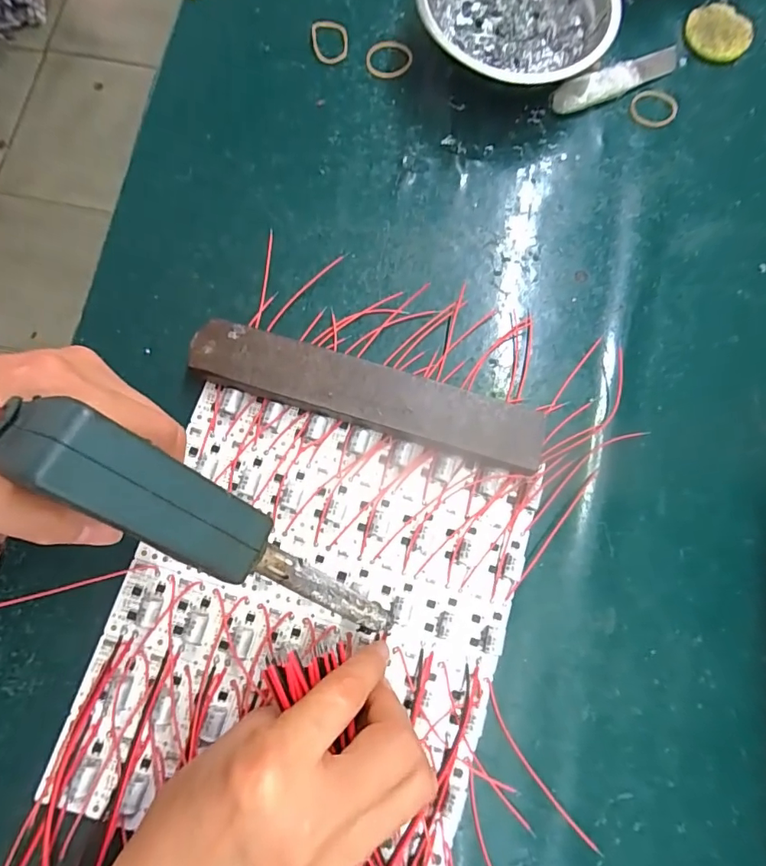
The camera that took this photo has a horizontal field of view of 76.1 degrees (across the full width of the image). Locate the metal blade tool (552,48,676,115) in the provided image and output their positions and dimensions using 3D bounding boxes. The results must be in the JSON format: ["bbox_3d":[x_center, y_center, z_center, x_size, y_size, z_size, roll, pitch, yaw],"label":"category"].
[{"bbox_3d":[0.158,-0.237,0.329,0.099,0.010,0.019,-24,80,-6],"label":"metal blade tool"}]

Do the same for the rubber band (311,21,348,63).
[{"bbox_3d":[-0.036,-0.270,0.335,0.024,0.006,0.037,-6,78,-3],"label":"rubber band"}]

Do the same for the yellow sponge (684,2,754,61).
[{"bbox_3d":[0.237,-0.282,0.345,0.043,0.006,0.043,44,81,7],"label":"yellow sponge"}]

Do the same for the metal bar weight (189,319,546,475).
[{"bbox_3d":[-0.010,-0.021,0.279,0.199,0.019,0.037,17,78,2],"label":"metal bar weight"}]

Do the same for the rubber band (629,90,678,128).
[{"bbox_3d":[0.183,-0.219,0.329,0.033,0.004,0.027,-38,82,-8],"label":"rubber band"}]

